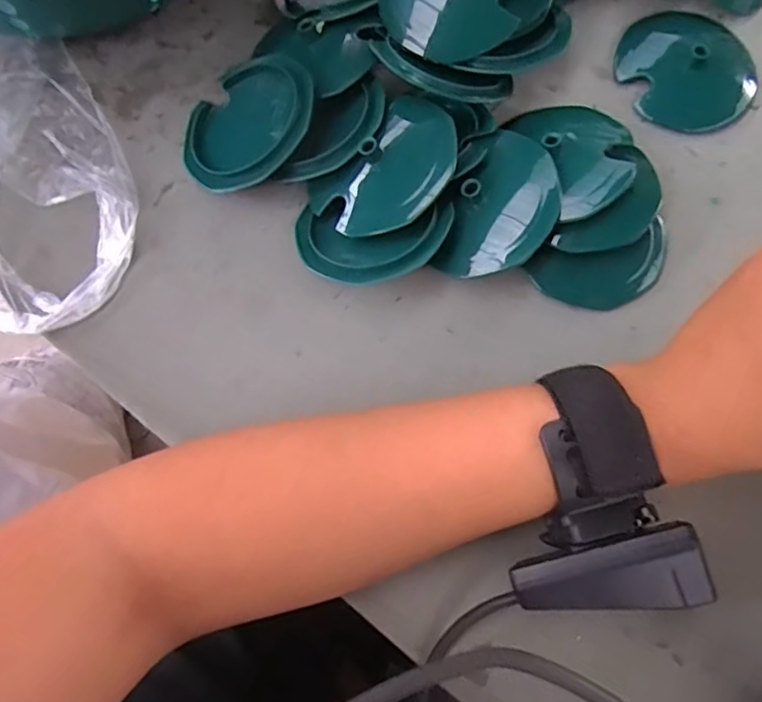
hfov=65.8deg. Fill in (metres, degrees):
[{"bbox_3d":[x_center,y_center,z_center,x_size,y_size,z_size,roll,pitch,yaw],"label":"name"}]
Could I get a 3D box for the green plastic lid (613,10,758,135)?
[{"bbox_3d":[0.166,-0.156,0.315,0.073,0.016,0.072,0,76,1],"label":"green plastic lid"}]

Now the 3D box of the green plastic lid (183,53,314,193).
[{"bbox_3d":[-0.068,-0.115,0.296,0.079,0.006,0.074,-9,67,23],"label":"green plastic lid"}]

